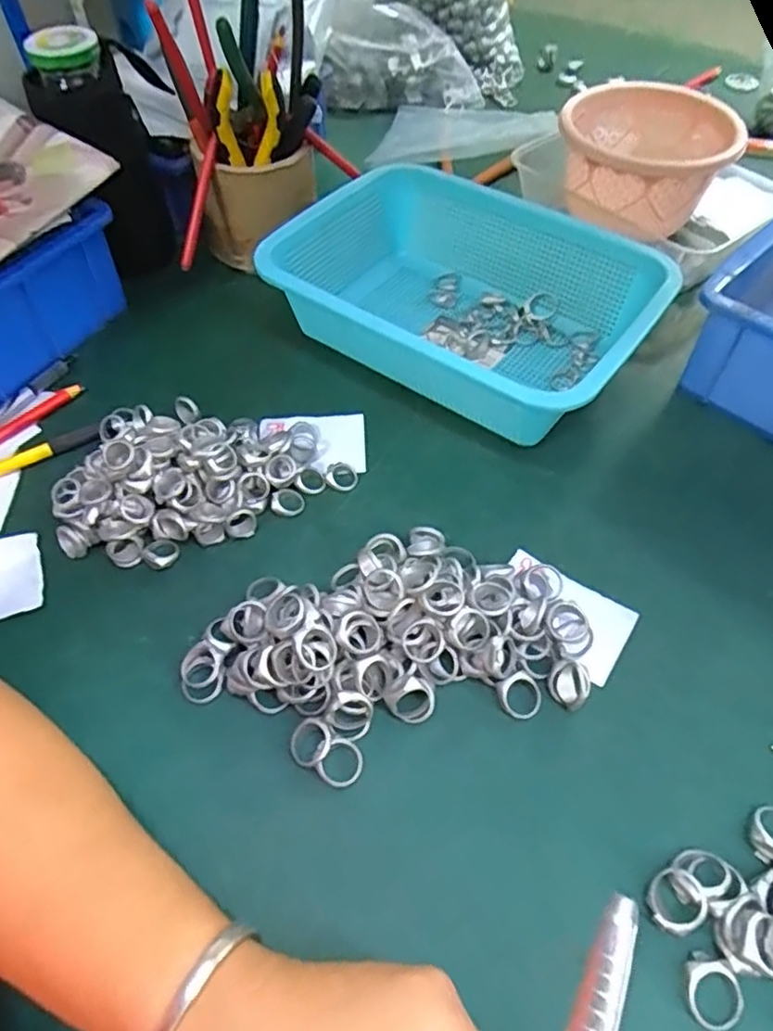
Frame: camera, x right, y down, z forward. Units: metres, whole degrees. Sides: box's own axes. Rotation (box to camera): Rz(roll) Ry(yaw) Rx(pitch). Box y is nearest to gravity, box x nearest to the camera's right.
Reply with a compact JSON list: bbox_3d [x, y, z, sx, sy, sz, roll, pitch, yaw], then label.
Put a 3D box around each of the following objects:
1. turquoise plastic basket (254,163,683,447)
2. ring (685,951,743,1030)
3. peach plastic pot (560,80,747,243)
[{"bbox_3d":[0.058,-0.161,0.492,0.269,0.077,0.191,30,60,21],"label":"turquoise plastic basket"},{"bbox_3d":[0.136,0.197,0.267,0.022,0.007,0.026,8,56,8],"label":"ring"},{"bbox_3d":[0.220,-0.300,0.564,0.141,0.089,0.107,12,55,10],"label":"peach plastic pot"}]

